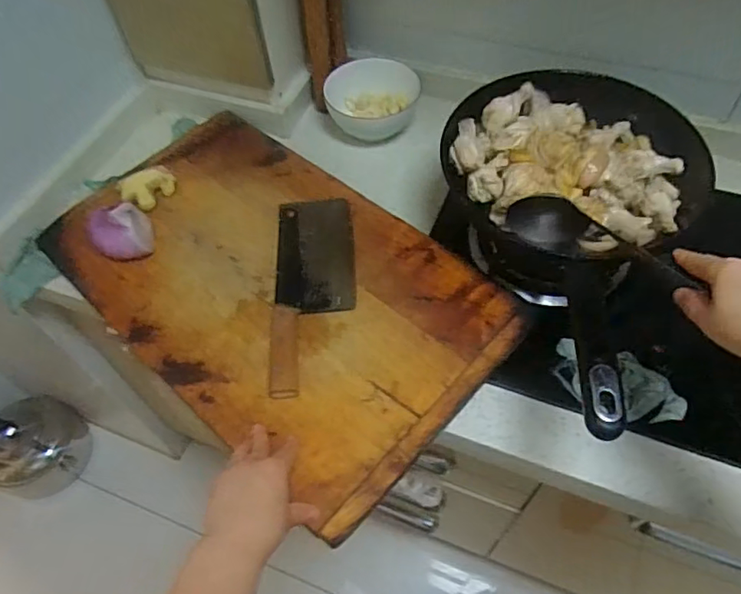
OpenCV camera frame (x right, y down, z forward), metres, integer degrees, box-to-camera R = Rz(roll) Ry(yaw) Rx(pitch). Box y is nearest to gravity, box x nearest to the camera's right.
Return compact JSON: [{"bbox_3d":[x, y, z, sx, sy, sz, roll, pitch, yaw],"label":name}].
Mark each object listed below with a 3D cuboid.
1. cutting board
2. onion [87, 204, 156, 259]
[{"bbox_3d":[-0.137,-0.030,0.717,0.592,0.034,0.346,37,65,25],"label":"cutting board"},{"bbox_3d":[-0.334,-0.085,0.734,0.073,0.055,0.071,-19,57,-9],"label":"onion"}]

